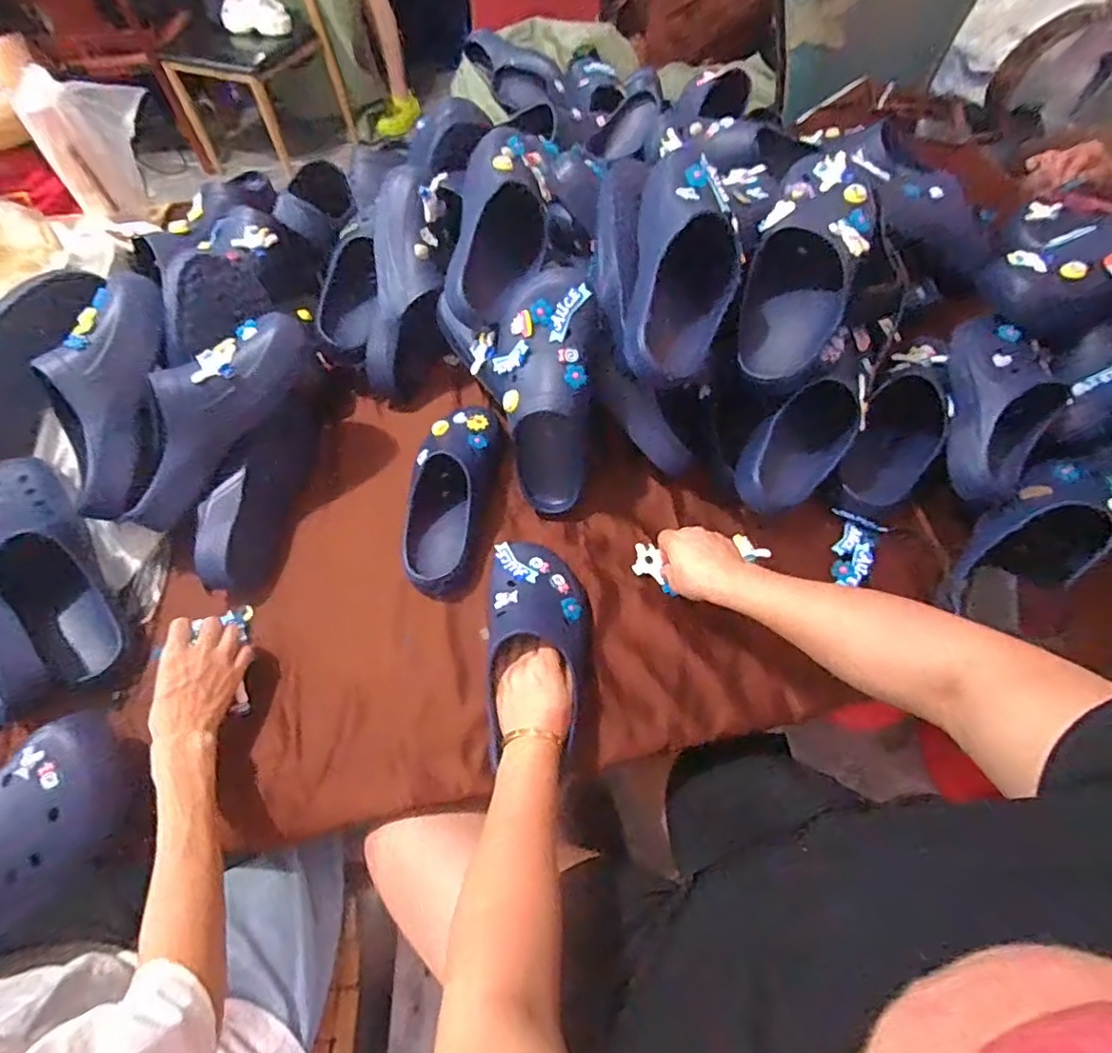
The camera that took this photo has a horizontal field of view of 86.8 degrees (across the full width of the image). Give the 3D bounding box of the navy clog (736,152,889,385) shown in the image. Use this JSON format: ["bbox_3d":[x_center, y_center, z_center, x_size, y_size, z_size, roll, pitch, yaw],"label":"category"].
[{"bbox_3d":[0.302,-0.292,0.680,0.144,0.133,0.269,19,95,14],"label":"navy clog"}]

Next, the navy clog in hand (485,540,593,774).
[{"bbox_3d":[-0.016,0.120,0.625,0.108,0.076,0.217,-2,58,2],"label":"navy clog in hand"}]

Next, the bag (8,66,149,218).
[{"bbox_3d":[-0.776,-0.662,1.022,0.068,0.226,0.207,13,59,11],"label":"bag"}]

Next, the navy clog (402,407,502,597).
[{"bbox_3d":[-0.126,-0.042,0.735,0.107,0.097,0.253,-1,58,2],"label":"navy clog"}]

